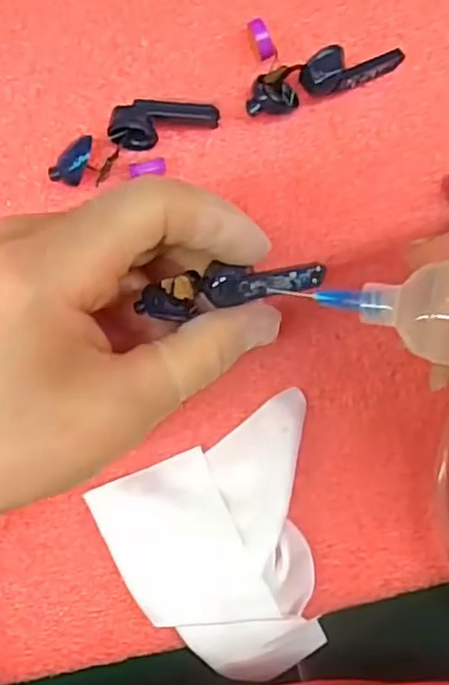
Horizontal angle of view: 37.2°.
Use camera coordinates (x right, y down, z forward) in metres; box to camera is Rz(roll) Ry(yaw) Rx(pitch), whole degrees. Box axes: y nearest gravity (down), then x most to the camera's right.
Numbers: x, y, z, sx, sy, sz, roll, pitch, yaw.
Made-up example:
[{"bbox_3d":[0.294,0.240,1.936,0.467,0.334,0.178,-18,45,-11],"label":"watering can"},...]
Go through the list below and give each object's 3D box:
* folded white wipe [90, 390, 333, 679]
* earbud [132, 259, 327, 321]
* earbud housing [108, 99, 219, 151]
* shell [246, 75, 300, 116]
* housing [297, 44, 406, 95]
[{"bbox_3d":[0.008,0.074,0.224,0.076,0.020,0.087,-27,97,-2],"label":"folded white wipe"},{"bbox_3d":[0.001,-0.016,0.197,0.055,0.010,0.013,-8,93,12],"label":"earbud"},{"bbox_3d":[-0.020,-0.072,0.214,0.034,0.013,0.013,-16,97,-3],"label":"earbud housing"},{"bbox_3d":[0.015,-0.080,0.216,0.018,0.011,0.010,-17,97,-3],"label":"shell"},{"bbox_3d":[0.041,-0.089,0.216,0.035,0.012,0.012,-15,93,-20],"label":"housing"}]

